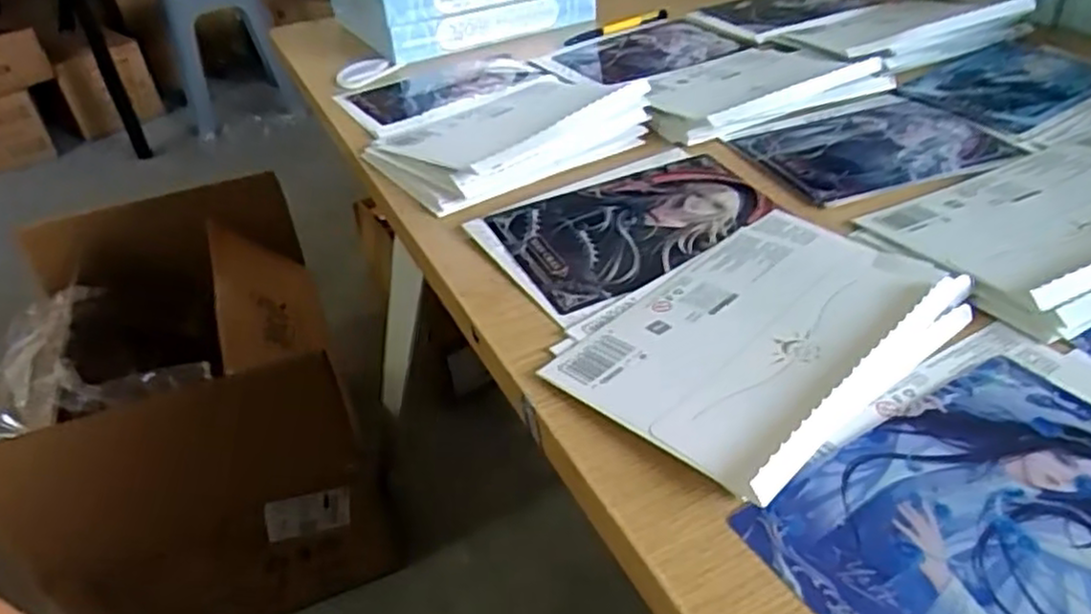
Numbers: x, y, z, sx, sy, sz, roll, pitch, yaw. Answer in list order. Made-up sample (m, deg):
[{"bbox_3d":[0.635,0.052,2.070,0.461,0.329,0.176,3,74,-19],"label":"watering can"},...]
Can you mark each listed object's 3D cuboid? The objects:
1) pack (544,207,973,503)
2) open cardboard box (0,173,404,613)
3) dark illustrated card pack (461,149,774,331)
[{"bbox_3d":[0.109,0.005,0.370,0.198,0.021,0.135,-31,46,-29],"label":"pack"},{"bbox_3d":[-0.509,0.145,1.098,0.392,0.437,0.525,-19,41,-18],"label":"open cardboard box"},{"bbox_3d":[0.053,-0.056,0.466,0.188,0.010,0.112,-27,44,-25],"label":"dark illustrated card pack"}]

